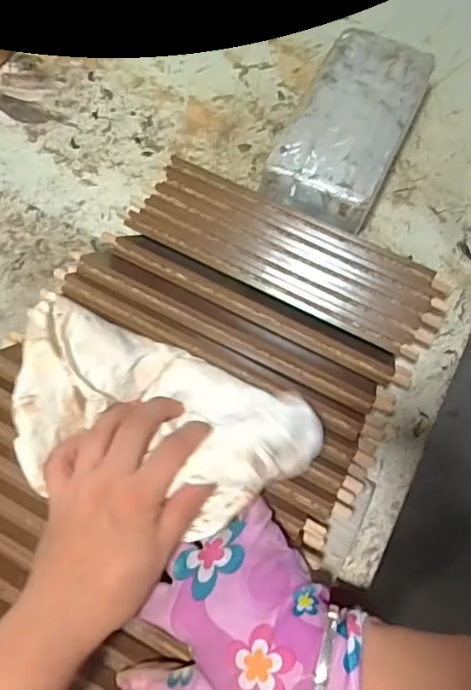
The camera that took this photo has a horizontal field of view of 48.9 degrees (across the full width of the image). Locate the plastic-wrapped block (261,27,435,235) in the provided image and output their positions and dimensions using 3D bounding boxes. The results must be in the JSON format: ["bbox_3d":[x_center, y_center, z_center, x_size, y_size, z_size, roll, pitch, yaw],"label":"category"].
[{"bbox_3d":[0.113,-0.210,0.516,0.105,0.063,0.210,25,69,7],"label":"plastic-wrapped block"}]

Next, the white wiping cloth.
[{"bbox_3d":[-0.054,0.050,0.338,0.205,0.049,0.111,18,69,9],"label":"white wiping cloth"}]

